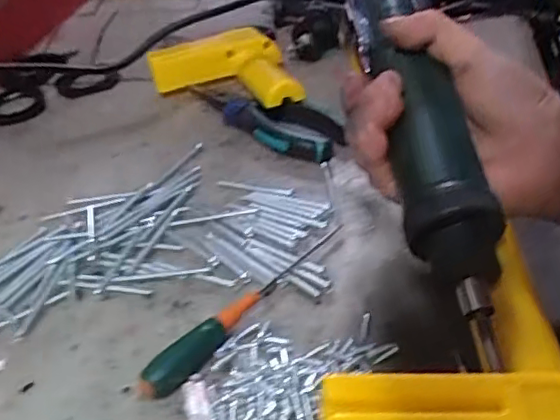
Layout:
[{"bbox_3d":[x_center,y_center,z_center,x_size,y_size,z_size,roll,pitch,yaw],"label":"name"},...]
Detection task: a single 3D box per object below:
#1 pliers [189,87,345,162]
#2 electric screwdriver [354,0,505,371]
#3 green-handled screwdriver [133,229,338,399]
[{"bbox_3d":[-0.018,-0.076,0.468,0.042,0.021,0.151,-35,48,-30],"label":"pliers"},{"bbox_3d":[0.071,-0.048,0.294,0.041,0.034,0.250,-6,55,0],"label":"electric screwdriver"},{"bbox_3d":[-0.018,0.047,0.317,0.017,0.016,0.146,24,48,31],"label":"green-handled screwdriver"}]

